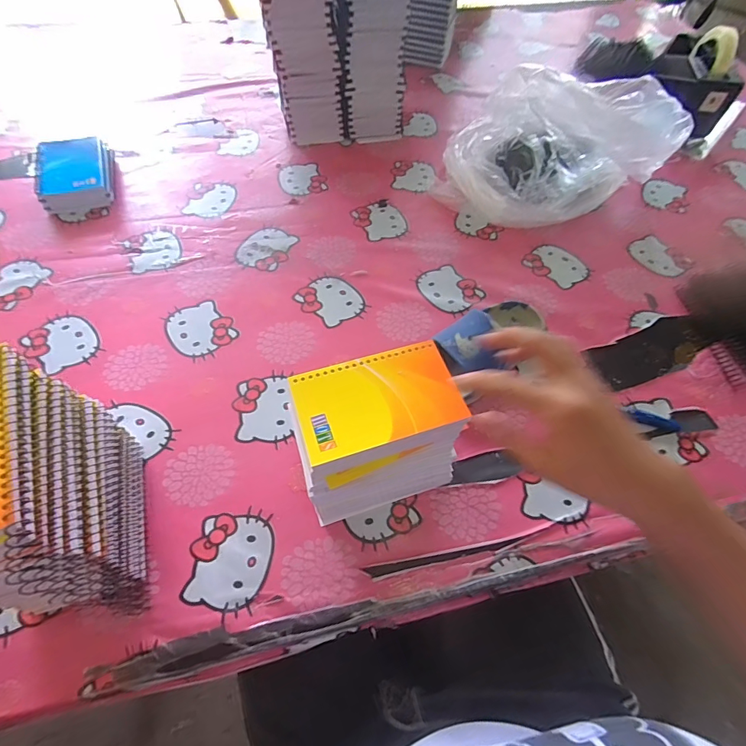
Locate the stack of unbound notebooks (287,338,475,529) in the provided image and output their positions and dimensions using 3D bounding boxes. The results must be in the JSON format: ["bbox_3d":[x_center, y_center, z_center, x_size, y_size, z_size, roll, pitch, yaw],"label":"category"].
[{"bbox_3d":[0.002,0.060,0.375,0.136,0.123,0.105,-17,61,-13],"label":"stack of unbound notebooks"}]

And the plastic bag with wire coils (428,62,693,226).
[{"bbox_3d":[0.261,-0.354,0.620,0.323,0.151,0.214,-17,61,-13],"label":"plastic bag with wire coils"}]

